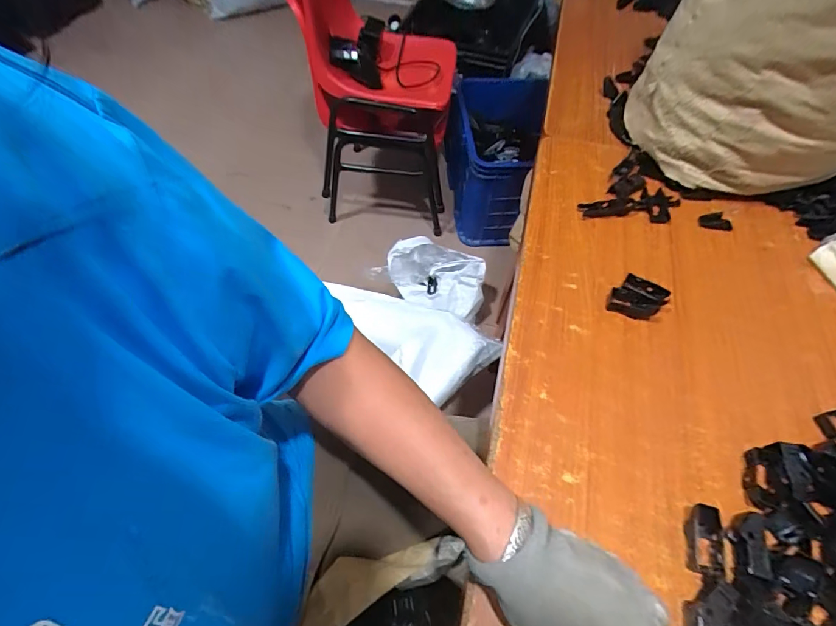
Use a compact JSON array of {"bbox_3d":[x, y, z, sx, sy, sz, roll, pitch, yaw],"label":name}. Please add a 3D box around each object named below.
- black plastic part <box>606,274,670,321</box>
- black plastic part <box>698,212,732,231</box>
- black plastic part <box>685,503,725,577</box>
[{"bbox_3d":[0.246,-0.016,0.463,0.059,0.020,0.043,19,58,9],"label":"black plastic part"},{"bbox_3d":[0.385,-0.118,0.536,0.037,0.006,0.030,-5,58,-6],"label":"black plastic part"},{"bbox_3d":[0.234,0.185,0.337,0.026,0.015,0.049,13,58,6],"label":"black plastic part"}]

